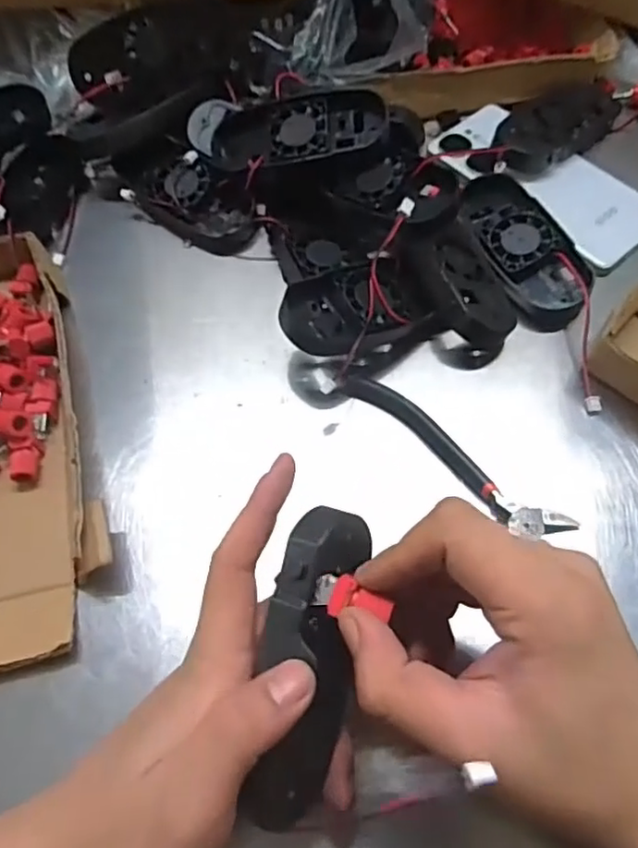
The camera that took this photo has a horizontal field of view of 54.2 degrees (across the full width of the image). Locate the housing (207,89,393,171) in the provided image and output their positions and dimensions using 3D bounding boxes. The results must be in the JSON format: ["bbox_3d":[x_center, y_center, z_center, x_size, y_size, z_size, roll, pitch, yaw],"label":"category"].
[{"bbox_3d":[-0.014,-0.191,0.404,0.112,0.021,0.052,2,62,3],"label":"housing"}]

